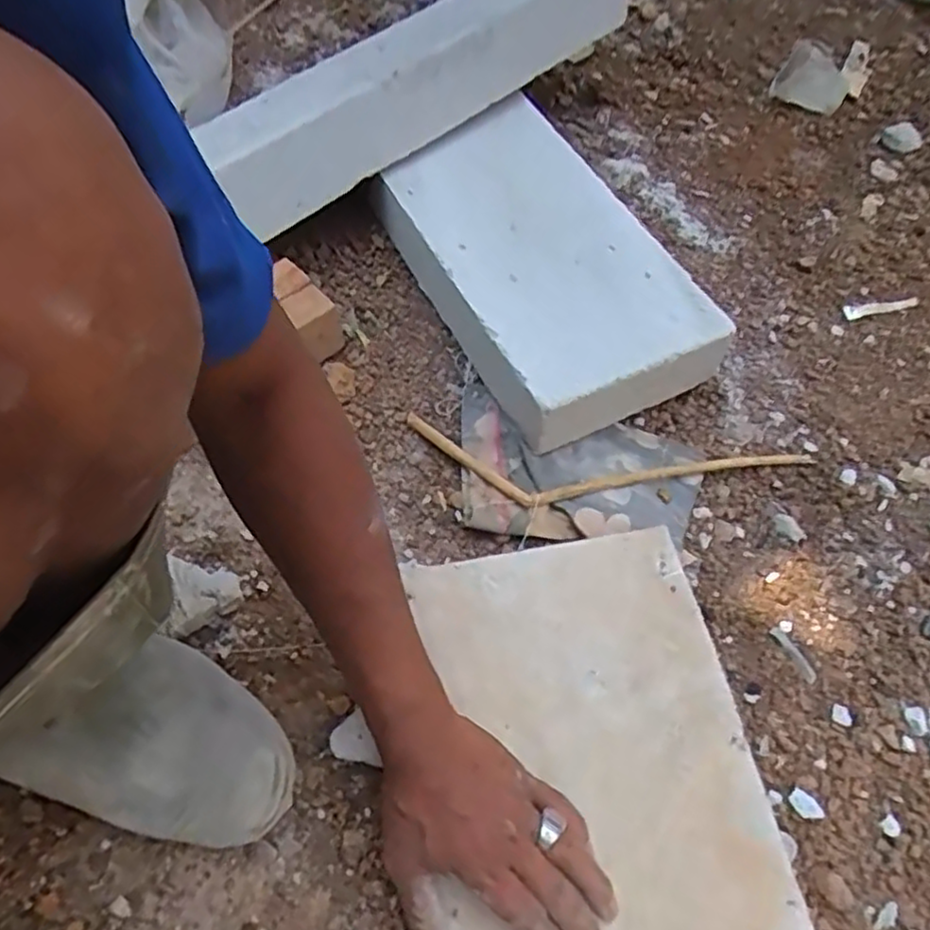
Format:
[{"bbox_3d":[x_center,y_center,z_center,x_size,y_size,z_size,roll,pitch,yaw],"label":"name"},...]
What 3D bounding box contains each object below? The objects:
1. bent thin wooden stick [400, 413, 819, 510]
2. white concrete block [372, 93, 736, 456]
[{"bbox_3d":[0.127,0.006,0.624,0.364,0.014,0.084,6,60,2],"label":"bent thin wooden stick"},{"bbox_3d":[0.068,-0.199,0.693,0.200,0.094,0.362,-24,63,-15],"label":"white concrete block"}]

